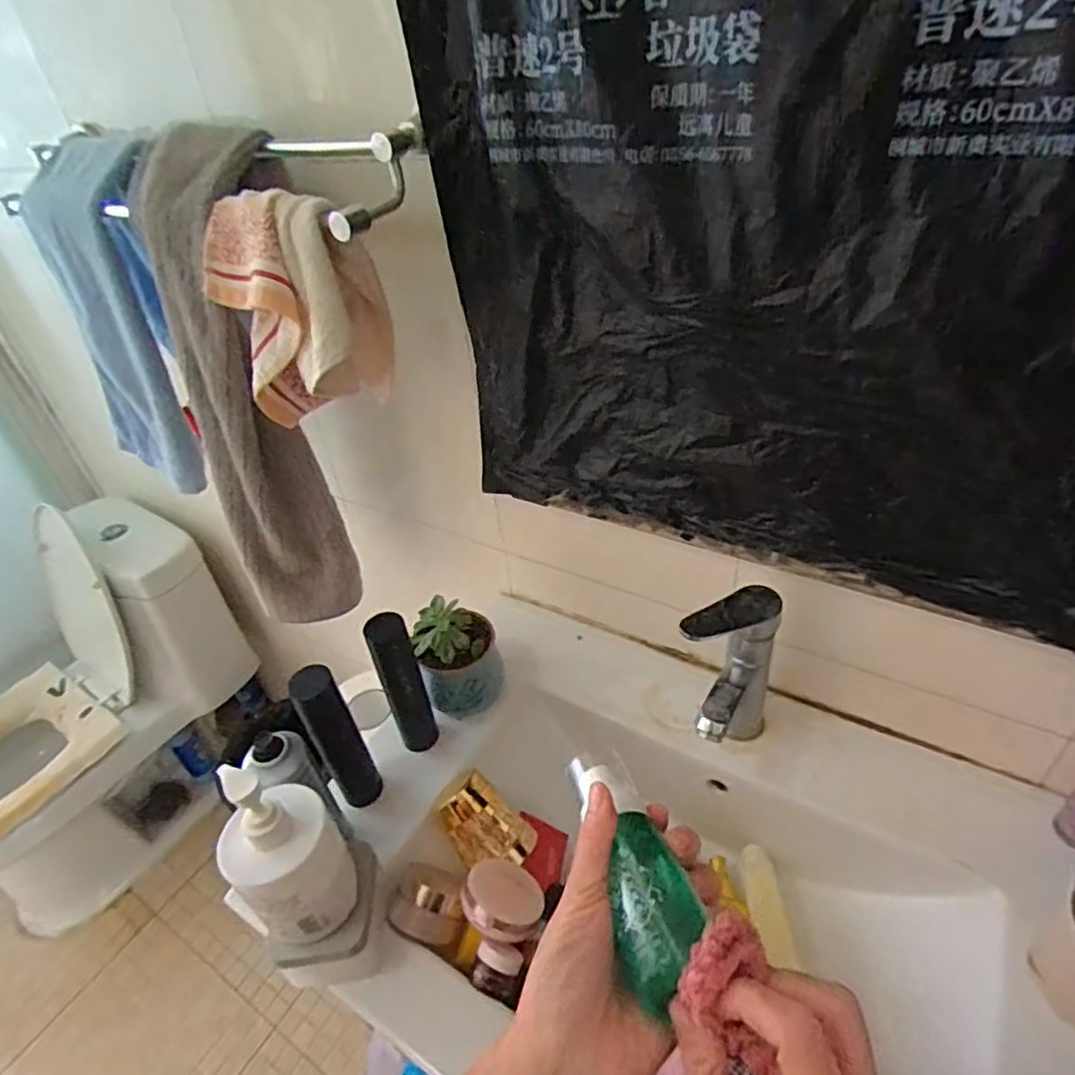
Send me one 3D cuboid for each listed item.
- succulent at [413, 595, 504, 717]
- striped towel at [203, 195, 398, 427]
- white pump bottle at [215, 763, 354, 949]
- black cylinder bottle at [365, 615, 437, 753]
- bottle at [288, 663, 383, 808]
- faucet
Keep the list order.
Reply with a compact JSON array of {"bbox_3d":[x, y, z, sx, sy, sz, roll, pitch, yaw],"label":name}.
[{"bbox_3d":[-0.086,0.147,0.752,0.091,0.143,0.088,-13,39,-8],"label":"succulent"},{"bbox_3d":[-0.214,-0.203,0.600,0.142,0.202,0.126,-17,40,-12],"label":"striped towel"},{"bbox_3d":[-0.199,0.242,0.503,0.074,0.157,0.082,28,50,36],"label":"white pump bottle"},{"bbox_3d":[-0.140,0.164,0.689,0.040,0.205,0.036,-17,40,-12],"label":"black cylinder bottle"},{"bbox_3d":[-0.194,0.209,0.644,0.043,0.200,0.038,-23,41,-20],"label":"bottle"},{"bbox_3d":[0.178,0.144,0.631,0.068,0.188,0.124,27,49,35],"label":"faucet"}]

